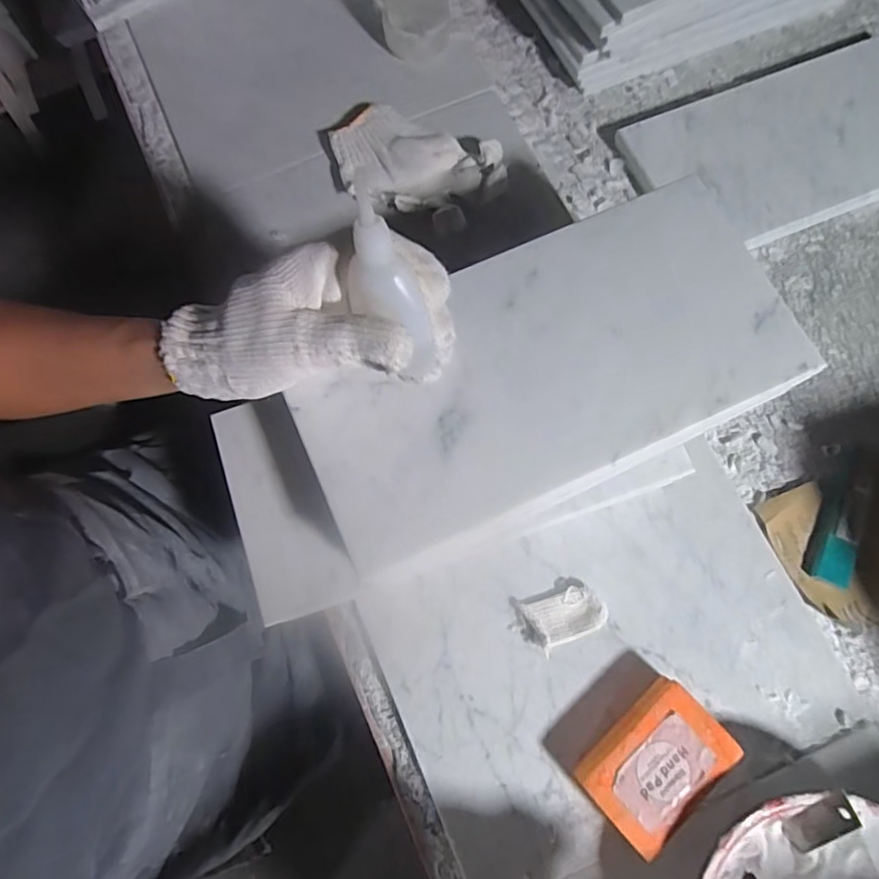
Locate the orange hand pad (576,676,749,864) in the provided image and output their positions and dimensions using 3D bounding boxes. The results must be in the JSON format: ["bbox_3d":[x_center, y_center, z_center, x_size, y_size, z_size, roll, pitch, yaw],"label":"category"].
[{"bbox_3d":[0.142,0.212,0.363,0.093,0.034,0.057,-41,78,-9],"label":"orange hand pad"}]

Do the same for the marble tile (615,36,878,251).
[{"bbox_3d":[0.336,-0.275,0.509,0.301,0.024,0.152,-21,76,-4],"label":"marble tile"}]

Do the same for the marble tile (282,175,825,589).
[{"bbox_3d":[0.063,-0.045,0.331,0.297,0.007,0.153,-24,76,-5],"label":"marble tile"}]

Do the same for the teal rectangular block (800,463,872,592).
[{"bbox_3d":[0.309,0.064,0.420,0.033,0.006,0.096,22,77,6],"label":"teal rectangular block"}]

